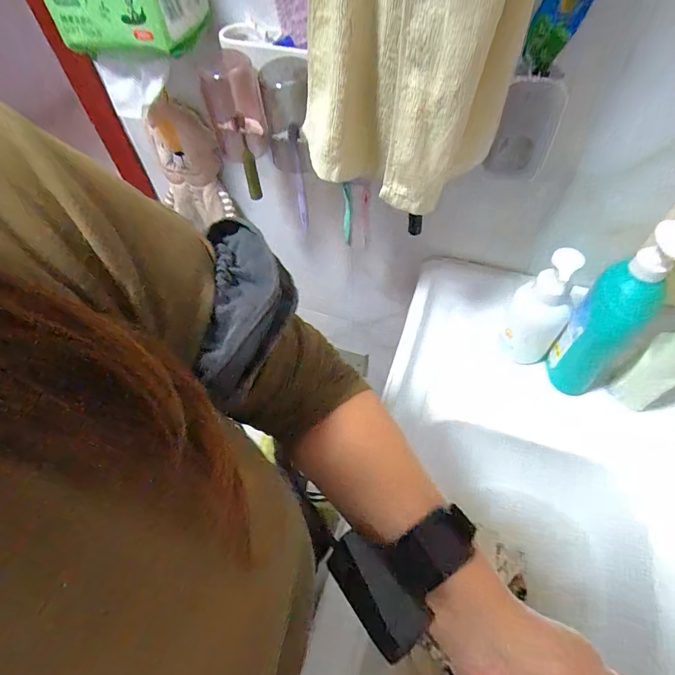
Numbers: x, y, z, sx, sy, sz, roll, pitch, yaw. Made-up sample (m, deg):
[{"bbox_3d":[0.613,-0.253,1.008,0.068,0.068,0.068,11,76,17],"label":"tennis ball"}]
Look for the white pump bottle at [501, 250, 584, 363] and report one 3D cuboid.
[{"bbox_3d":[0.279,-0.034,0.566,0.052,0.188,0.071,-25,57,-17],"label":"white pump bottle"}]

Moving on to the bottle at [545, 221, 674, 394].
[{"bbox_3d":[0.351,-0.026,0.521,0.061,0.266,0.076,-39,62,-25],"label":"bottle"}]

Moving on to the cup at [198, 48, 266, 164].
[{"bbox_3d":[-0.137,-0.302,0.550,0.068,0.124,0.063,0,53,0],"label":"cup"}]

